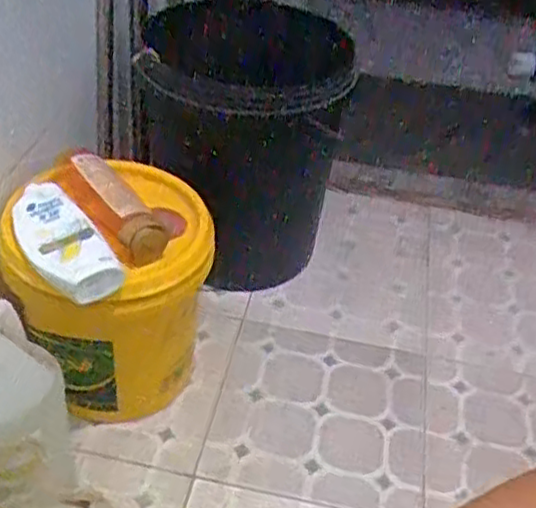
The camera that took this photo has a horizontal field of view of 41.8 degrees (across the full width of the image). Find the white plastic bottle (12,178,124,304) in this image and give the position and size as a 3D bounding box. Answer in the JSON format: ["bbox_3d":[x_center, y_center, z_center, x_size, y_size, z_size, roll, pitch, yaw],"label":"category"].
[{"bbox_3d":[-0.236,-0.019,0.799,0.078,0.036,0.189,-23,46,-29],"label":"white plastic bottle"}]

